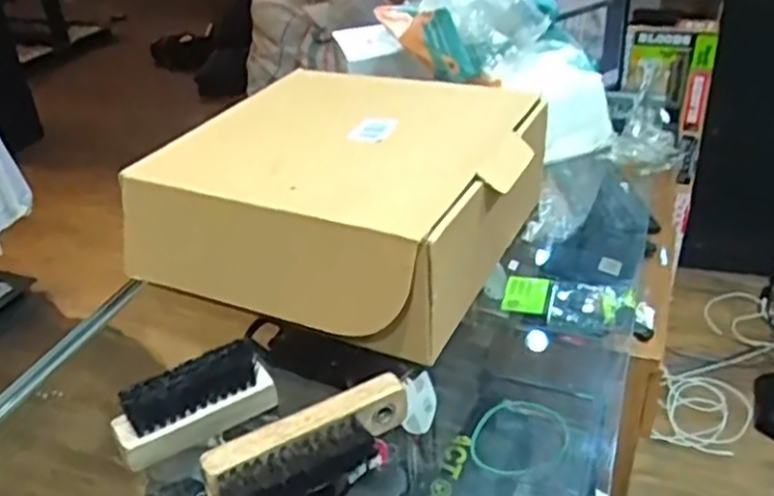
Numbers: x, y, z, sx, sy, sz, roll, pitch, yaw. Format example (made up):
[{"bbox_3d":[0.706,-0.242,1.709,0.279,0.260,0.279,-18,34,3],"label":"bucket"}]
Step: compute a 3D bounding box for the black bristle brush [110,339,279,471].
[{"bbox_3d":[-0.119,0.095,0.458,0.095,0.048,0.028,-21,36,-25],"label":"black bristle brush"}]

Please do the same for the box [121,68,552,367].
[{"bbox_3d":[-0.024,-0.053,0.617,0.257,0.106,0.298,12,36,23],"label":"box"}]

